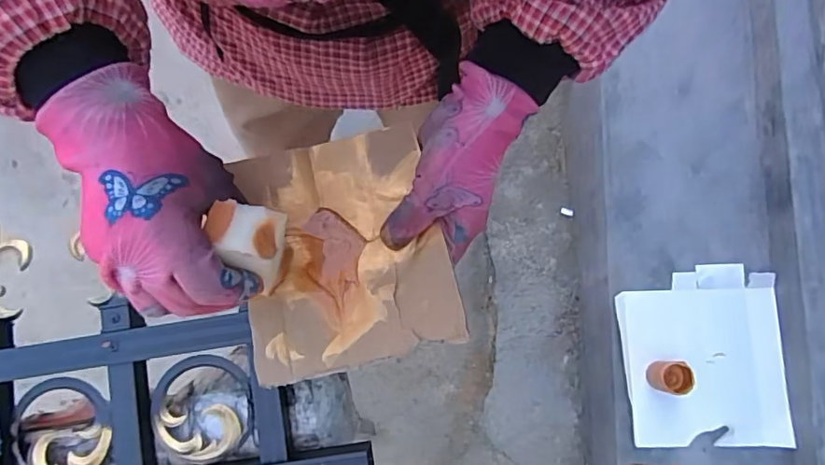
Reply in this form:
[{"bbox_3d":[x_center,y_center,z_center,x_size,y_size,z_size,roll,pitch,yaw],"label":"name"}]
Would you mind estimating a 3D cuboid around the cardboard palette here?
[{"bbox_3d":[-0.048,0.011,0.353,0.133,0.028,0.151,-11,79,-3],"label":"cardboard palette"}]

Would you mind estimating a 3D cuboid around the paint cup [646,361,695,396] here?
[{"bbox_3d":[0.458,0.257,0.954,0.058,0.061,0.055,0,79,-1],"label":"paint cup"}]

